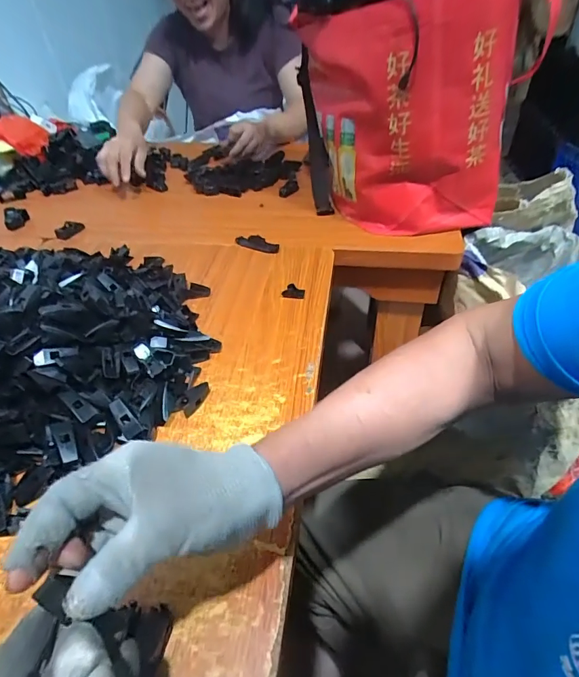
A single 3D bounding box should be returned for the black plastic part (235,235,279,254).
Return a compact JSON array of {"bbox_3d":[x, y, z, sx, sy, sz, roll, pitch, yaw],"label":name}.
[{"bbox_3d":[-0.051,-0.153,0.661,0.078,0.018,0.020,21,48,22],"label":"black plastic part"}]

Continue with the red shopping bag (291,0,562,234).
[{"bbox_3d":[0.177,-0.328,0.623,0.276,0.307,0.148,-4,43,-2],"label":"red shopping bag"}]

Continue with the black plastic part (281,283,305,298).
[{"bbox_3d":[0.006,-0.067,0.569,0.030,0.013,0.018,1,43,3],"label":"black plastic part"}]

